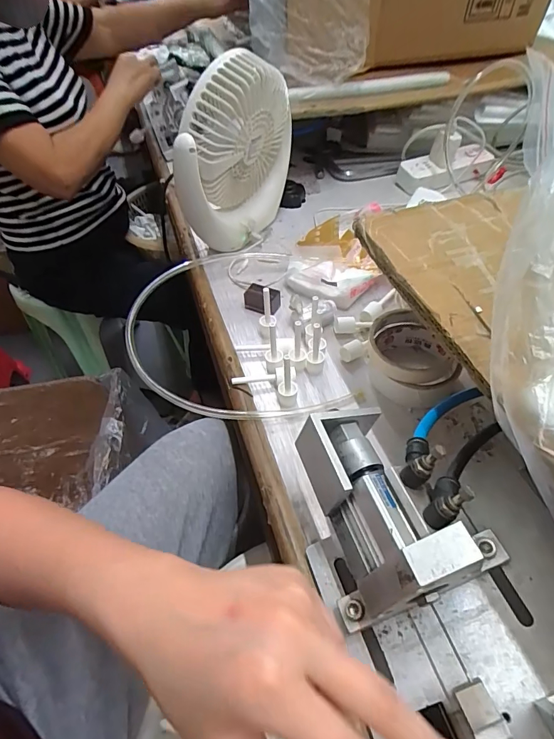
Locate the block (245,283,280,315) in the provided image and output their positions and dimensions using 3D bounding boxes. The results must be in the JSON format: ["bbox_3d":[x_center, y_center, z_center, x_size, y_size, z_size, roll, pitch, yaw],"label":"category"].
[{"bbox_3d":[-0.018,-0.084,0.498,0.038,0.023,0.025,15,53,16],"label":"block"}]

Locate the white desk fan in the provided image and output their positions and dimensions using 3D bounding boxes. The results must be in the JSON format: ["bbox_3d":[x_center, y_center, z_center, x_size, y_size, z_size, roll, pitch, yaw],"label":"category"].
[{"bbox_3d":[-0.048,-0.263,0.528,0.077,0.206,0.184,21,55,20],"label":"white desk fan"}]

